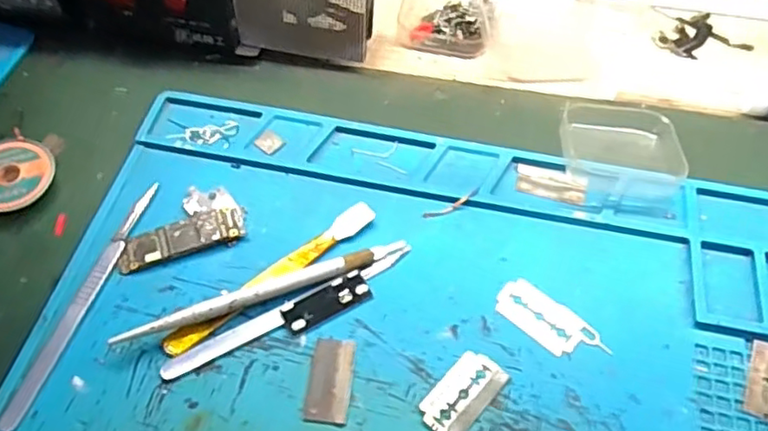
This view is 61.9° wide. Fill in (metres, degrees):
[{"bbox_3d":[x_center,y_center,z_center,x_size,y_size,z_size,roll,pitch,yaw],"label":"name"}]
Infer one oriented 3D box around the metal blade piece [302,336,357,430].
[{"bbox_3d":[-0.024,0.075,0.291,0.019,0.004,0.039,6,57,3],"label":"metal blade piece"}]

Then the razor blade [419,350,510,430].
[{"bbox_3d":[0.036,0.080,0.288,0.023,0.004,0.041,37,64,21],"label":"razor blade"}]

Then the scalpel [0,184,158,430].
[{"bbox_3d":[-0.144,0.039,0.310,0.011,0.004,0.133,15,58,8],"label":"scalpel"}]

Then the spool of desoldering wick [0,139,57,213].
[{"bbox_3d":[-0.199,-0.022,0.343,0.043,0.015,0.042,0,57,-1],"label":"spool of desoldering wick"}]

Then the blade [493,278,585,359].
[{"bbox_3d":[0.075,0.048,0.310,0.041,0.004,0.024,36,64,20],"label":"blade"}]

